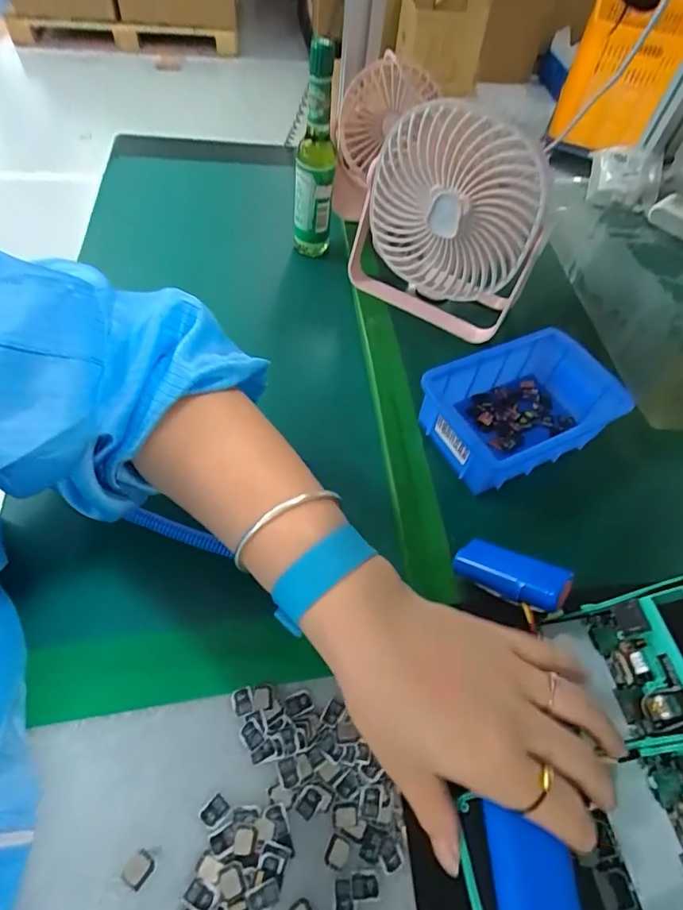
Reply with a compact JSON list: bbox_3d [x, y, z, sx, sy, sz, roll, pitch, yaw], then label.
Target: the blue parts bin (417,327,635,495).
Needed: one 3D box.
[{"bbox_3d":[0.145,-0.038,0.394,0.149,0.050,0.096,-21,61,-18],"label":"blue parts bin"}]

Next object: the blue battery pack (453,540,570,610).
[{"bbox_3d":[0.108,0.076,0.311,0.068,0.014,0.029,15,51,36],"label":"blue battery pack"}]

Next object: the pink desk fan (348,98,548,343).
[{"bbox_3d":[0.094,-0.209,0.439,0.169,0.176,0.064,24,58,10],"label":"pink desk fan"}]

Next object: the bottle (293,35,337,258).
[{"bbox_3d":[-0.026,-0.283,0.480,0.039,0.192,0.042,0,57,-7],"label":"bottle"}]

